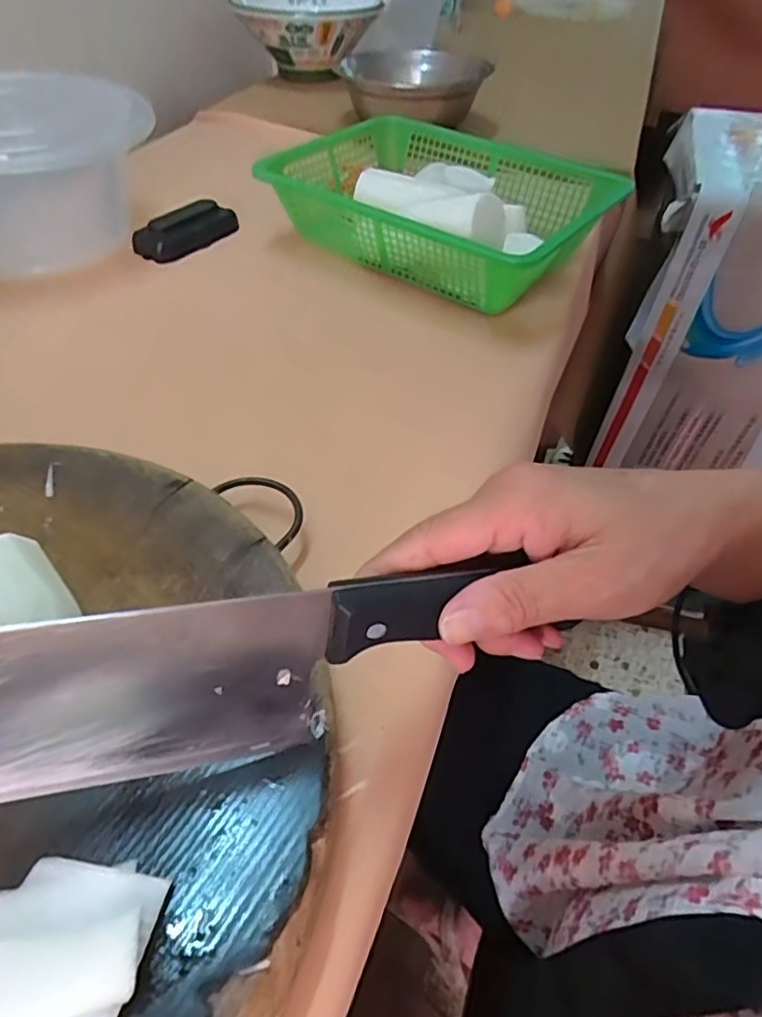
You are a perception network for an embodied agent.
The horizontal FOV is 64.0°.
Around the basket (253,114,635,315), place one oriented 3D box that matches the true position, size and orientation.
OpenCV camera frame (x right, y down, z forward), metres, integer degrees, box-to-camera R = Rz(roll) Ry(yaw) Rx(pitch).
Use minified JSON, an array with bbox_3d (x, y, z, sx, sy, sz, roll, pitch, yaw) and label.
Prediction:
[{"bbox_3d":[0.062,-0.303,0.627,0.332,0.092,0.247,30,53,24],"label":"basket"}]

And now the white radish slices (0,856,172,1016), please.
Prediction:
[{"bbox_3d":[-0.102,0.142,0.191,0.055,0.010,0.055,3,47,2],"label":"white radish slices"}]

